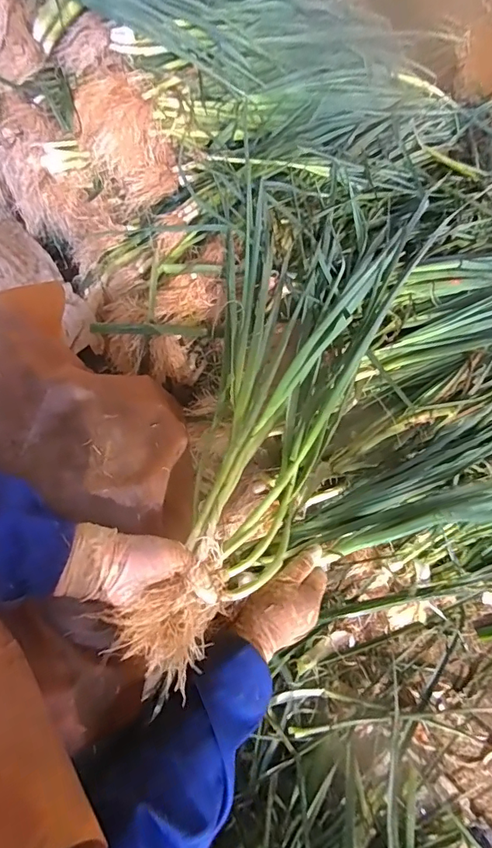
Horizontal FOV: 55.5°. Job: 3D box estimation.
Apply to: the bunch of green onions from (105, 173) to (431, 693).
[{"bbox_3d":[0.033,-0.057,0.619,0.242,0.081,0.715,19,59,6],"label":"bunch of green onions"}]

